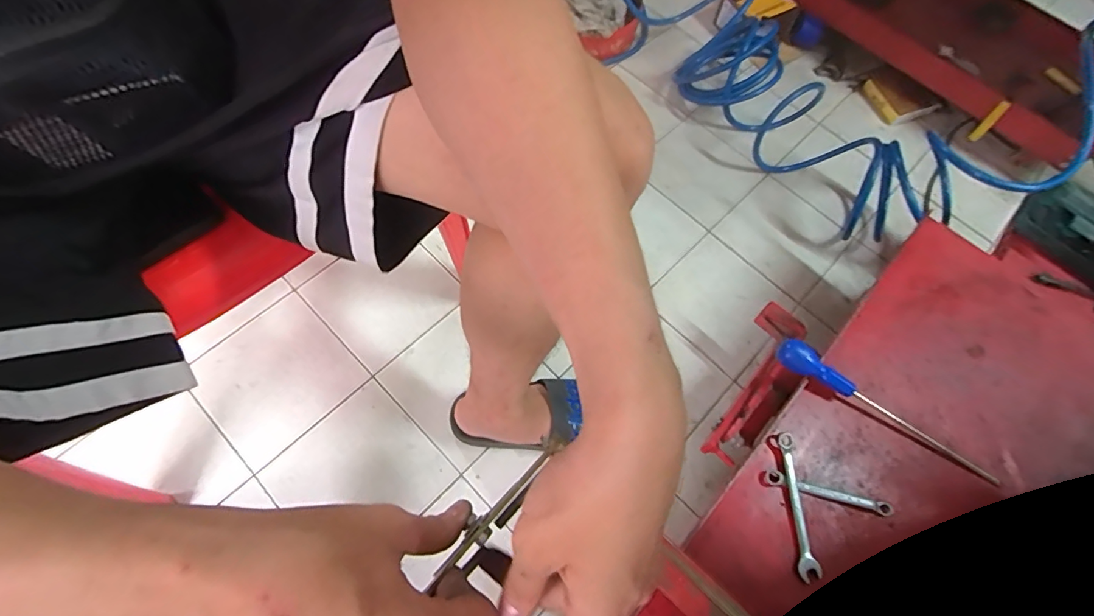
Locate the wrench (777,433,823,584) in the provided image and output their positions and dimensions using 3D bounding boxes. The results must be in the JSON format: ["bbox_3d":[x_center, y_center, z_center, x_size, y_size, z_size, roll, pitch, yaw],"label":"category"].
[{"bbox_3d":[0.270,0.209,0.516,0.021,0.012,0.144,4,66,-3],"label":"wrench"}]

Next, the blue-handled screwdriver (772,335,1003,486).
[{"bbox_3d":[0.383,0.117,0.545,0.261,0.040,0.028,34,68,10],"label":"blue-handled screwdriver"}]

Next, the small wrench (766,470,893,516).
[{"bbox_3d":[0.306,0.200,0.524,0.129,0.008,0.016,16,66,2],"label":"small wrench"}]

